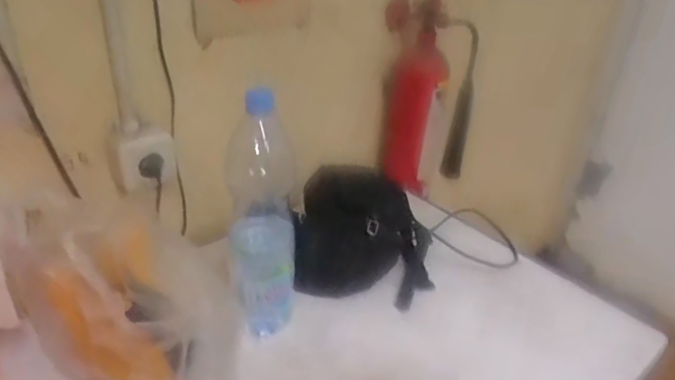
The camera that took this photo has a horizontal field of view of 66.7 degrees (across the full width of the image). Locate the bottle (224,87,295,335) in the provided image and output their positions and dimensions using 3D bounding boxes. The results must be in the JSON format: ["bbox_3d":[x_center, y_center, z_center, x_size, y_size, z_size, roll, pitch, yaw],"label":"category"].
[{"bbox_3d":[-0.089,0.037,0.611,0.074,0.315,0.076,-4,32,-11],"label":"bottle"}]

